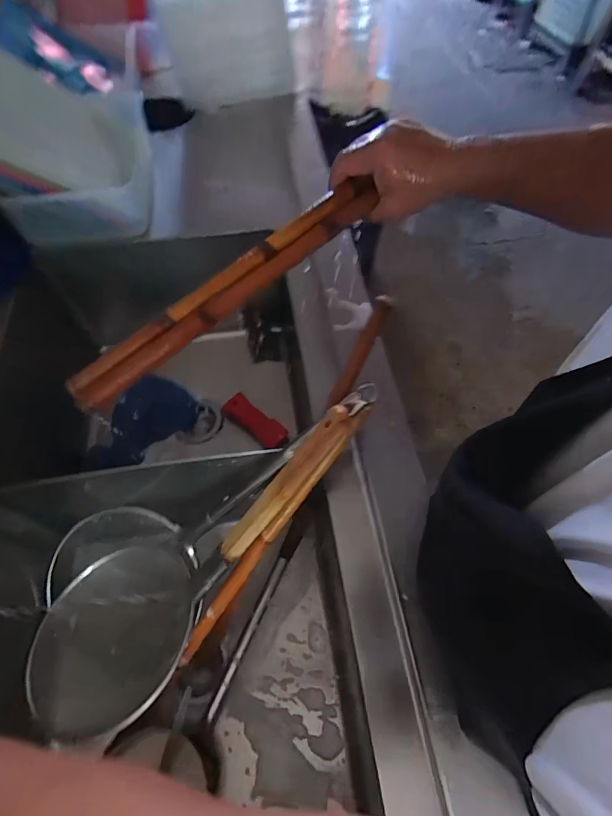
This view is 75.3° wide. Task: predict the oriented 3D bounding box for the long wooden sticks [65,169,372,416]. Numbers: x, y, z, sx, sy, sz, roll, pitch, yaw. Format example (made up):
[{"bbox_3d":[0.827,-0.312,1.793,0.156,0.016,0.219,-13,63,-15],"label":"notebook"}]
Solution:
[{"bbox_3d":[-0.080,-0.123,0.409,0.363,0.022,0.041,-38,68,-7],"label":"long wooden sticks"}]

